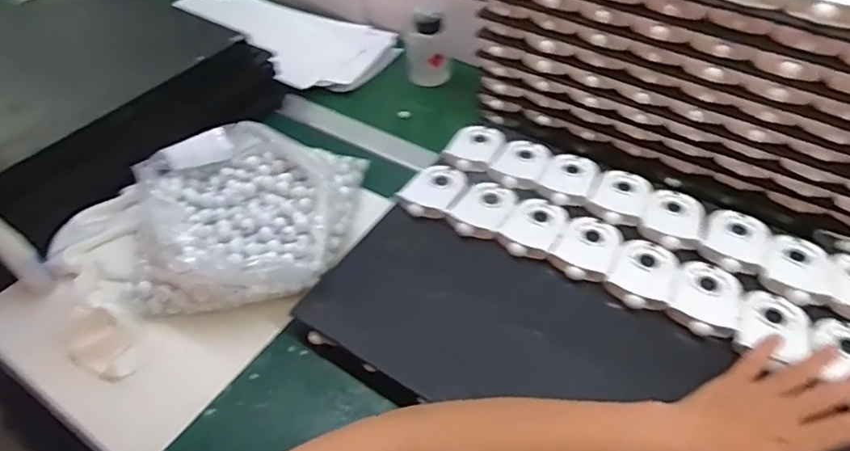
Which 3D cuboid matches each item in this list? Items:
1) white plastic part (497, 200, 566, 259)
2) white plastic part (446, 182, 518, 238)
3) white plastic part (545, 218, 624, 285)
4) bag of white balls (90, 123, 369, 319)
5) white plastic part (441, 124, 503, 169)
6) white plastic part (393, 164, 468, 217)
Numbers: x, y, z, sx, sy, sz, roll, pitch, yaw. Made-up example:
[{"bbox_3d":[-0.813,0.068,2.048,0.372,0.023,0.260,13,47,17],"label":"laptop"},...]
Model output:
[{"bbox_3d":[0.117,0.002,0.602,0.056,0.014,0.090,23,52,22],"label":"white plastic part"},{"bbox_3d":[0.067,-0.019,0.621,0.059,0.017,0.092,25,53,23],"label":"white plastic part"},{"bbox_3d":[0.169,0.022,0.577,0.060,0.010,0.091,25,53,23],"label":"white plastic part"},{"bbox_3d":[-0.194,-0.022,0.610,0.231,0.062,0.227,-4,47,-1],"label":"bag of white balls"},{"bbox_3d":[0.064,-0.102,0.696,0.058,0.016,0.092,16,50,16],"label":"white plastic part"},{"bbox_3d":[0.011,-0.043,0.643,0.059,0.022,0.098,20,51,20],"label":"white plastic part"}]

